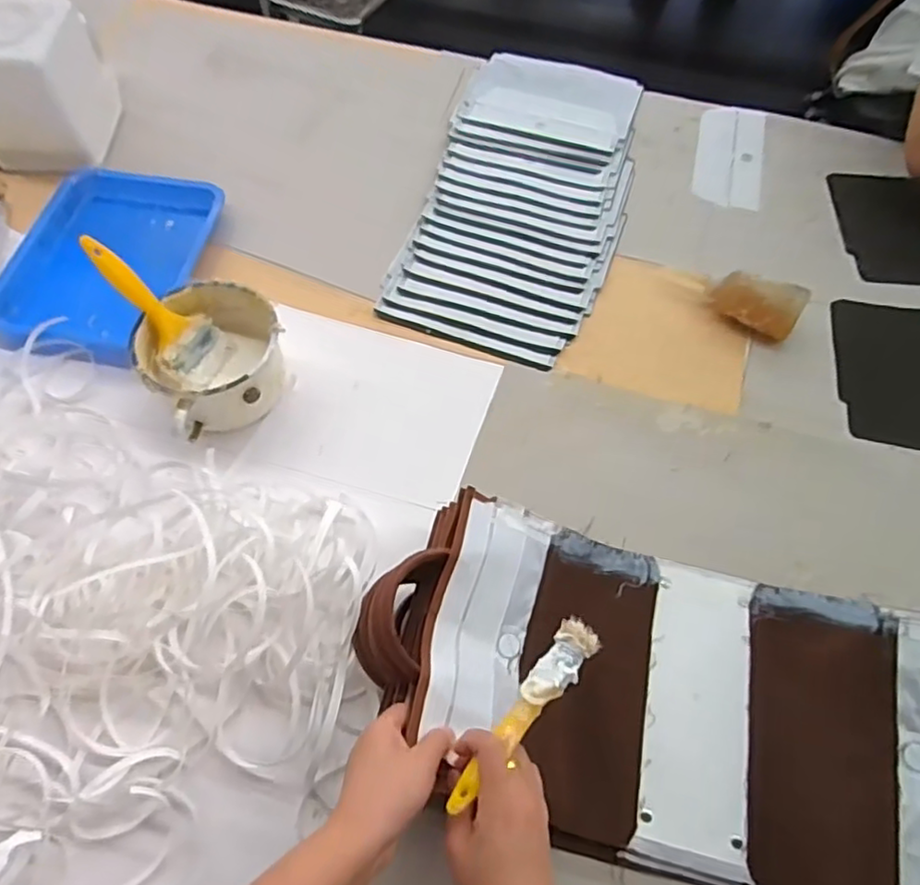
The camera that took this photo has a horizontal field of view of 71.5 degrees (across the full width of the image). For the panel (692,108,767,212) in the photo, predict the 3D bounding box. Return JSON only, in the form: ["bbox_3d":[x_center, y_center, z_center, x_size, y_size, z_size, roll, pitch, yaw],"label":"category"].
[{"bbox_3d":[0.402,-0.427,0.948,0.095,0.010,0.216,14,60,6],"label":"panel"}]

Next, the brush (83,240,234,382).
[{"bbox_3d":[-0.319,-0.138,0.674,0.017,0.175,0.067,-3,51,41],"label":"brush"}]

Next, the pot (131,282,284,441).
[{"bbox_3d":[-0.266,-0.093,0.701,0.140,0.079,0.146,1,60,-2],"label":"pot"}]

